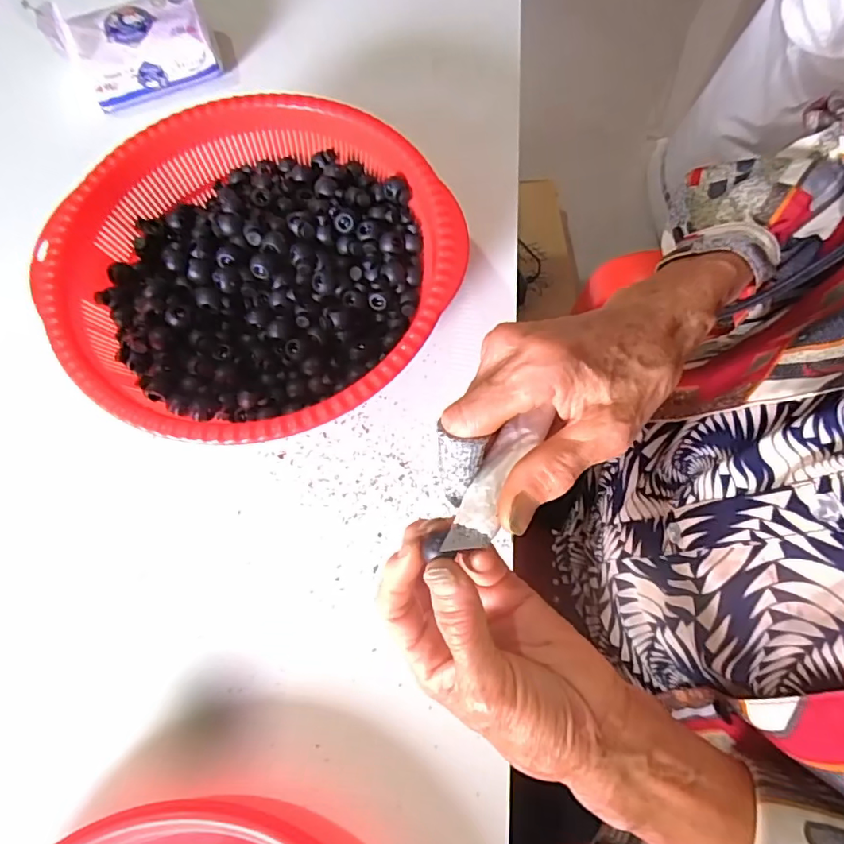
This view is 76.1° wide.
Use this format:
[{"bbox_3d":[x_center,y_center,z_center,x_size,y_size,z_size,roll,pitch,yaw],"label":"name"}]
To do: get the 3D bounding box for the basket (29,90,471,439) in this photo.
[{"bbox_3d":[-0.100,-0.088,0.348,0.225,0.078,0.224,-1,71,2],"label":"basket"}]

